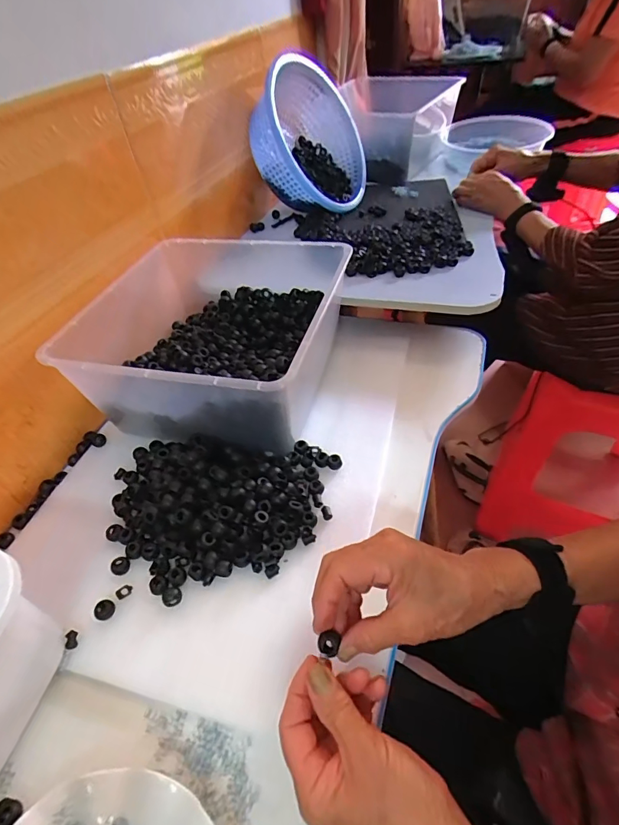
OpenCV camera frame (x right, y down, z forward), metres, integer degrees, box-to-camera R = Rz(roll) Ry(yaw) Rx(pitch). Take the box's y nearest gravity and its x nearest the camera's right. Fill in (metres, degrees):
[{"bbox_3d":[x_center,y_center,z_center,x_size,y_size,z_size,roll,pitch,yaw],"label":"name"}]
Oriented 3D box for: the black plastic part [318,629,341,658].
[{"bbox_3d":[0.014,0.171,0.322,0.016,0.007,0.016,1,47,-1],"label":"black plastic part"}]

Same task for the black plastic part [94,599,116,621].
[{"bbox_3d":[-0.193,0.185,0.407,0.017,0.006,0.019,-28,48,-18],"label":"black plastic part"}]

